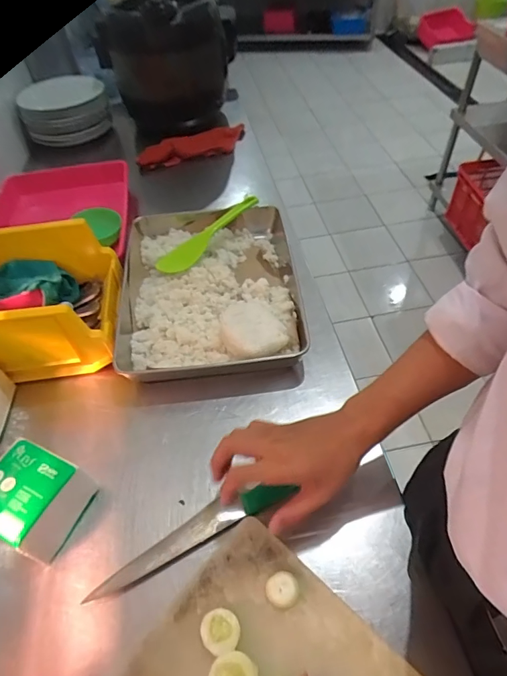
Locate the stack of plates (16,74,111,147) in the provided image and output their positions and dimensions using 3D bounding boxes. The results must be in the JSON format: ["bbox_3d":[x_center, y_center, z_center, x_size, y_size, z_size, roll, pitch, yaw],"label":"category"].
[{"bbox_3d":[-0.539,-0.668,1.214,0.228,0.103,0.256,-18,52,-11],"label":"stack of plates"}]

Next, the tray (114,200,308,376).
[{"bbox_3d":[-0.078,-0.089,0.708,0.290,0.071,0.356,-5,50,-1],"label":"tray"}]

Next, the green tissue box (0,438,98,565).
[{"bbox_3d":[-0.258,0.188,0.491,0.101,0.076,0.096,16,53,16],"label":"green tissue box"}]

